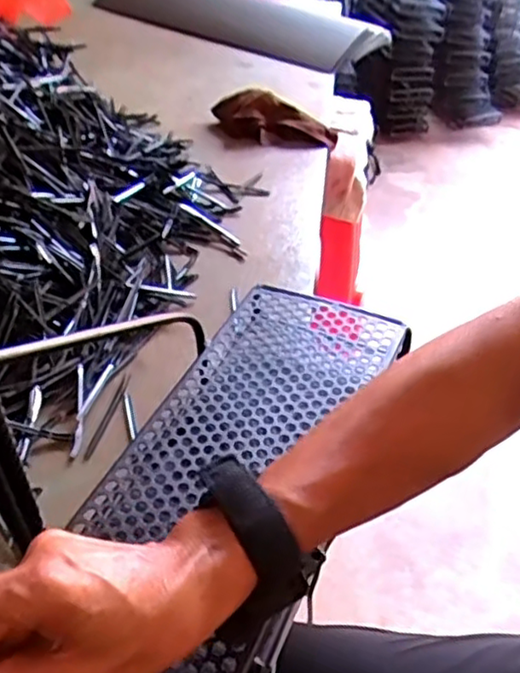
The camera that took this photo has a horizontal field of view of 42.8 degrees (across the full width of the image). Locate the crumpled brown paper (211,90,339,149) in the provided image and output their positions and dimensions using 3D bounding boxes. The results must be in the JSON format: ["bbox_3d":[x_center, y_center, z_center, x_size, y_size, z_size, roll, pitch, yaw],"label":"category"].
[{"bbox_3d":[0.021,-0.330,0.991,0.189,0.054,0.075,6,42,4],"label":"crumpled brown paper"}]

